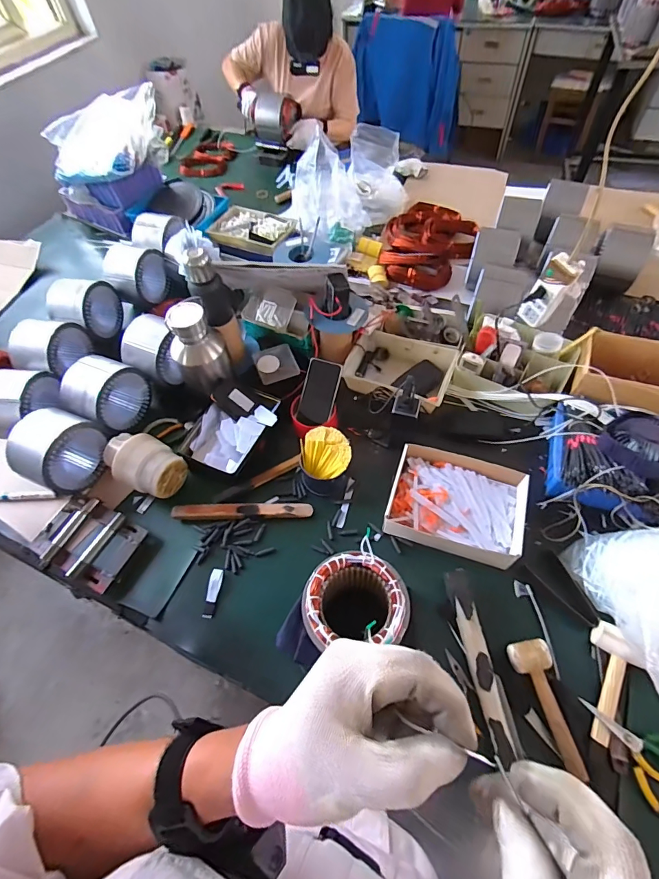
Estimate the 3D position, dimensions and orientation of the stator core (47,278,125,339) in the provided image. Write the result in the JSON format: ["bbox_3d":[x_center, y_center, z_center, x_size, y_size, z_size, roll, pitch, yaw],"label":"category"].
[{"bbox_3d":[-0.634,-0.337,1.069,0.115,0.134,0.160,11,59,11],"label":"stator core"}]

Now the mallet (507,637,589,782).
[{"bbox_3d":[0.338,0.413,0.640,0.064,0.044,0.179,-11,58,-3],"label":"mallet"}]

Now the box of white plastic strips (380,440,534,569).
[{"bbox_3d":[0.249,0.128,0.810,0.253,0.066,0.194,15,60,13],"label":"box of white plastic strips"}]

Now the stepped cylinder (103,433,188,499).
[{"bbox_3d":[-0.385,0.055,0.854,0.152,0.103,0.108,26,63,19],"label":"stepped cylinder"}]

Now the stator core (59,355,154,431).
[{"bbox_3d":[-0.506,-0.106,0.937,0.112,0.144,0.163,20,61,16],"label":"stator core"}]

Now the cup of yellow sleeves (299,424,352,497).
[{"bbox_3d":[-0.010,0.046,0.853,0.104,0.101,0.102,-2,58,3],"label":"cup of yellow sleeves"}]

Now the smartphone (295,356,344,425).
[{"bbox_3d":[-0.023,-0.103,0.917,0.076,0.012,0.146,16,94,12],"label":"smartphone"}]

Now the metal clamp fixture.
[{"bbox_3d":[-0.471,0.199,0.804,0.196,0.043,0.143,17,61,14],"label":"metal clamp fixture"}]

